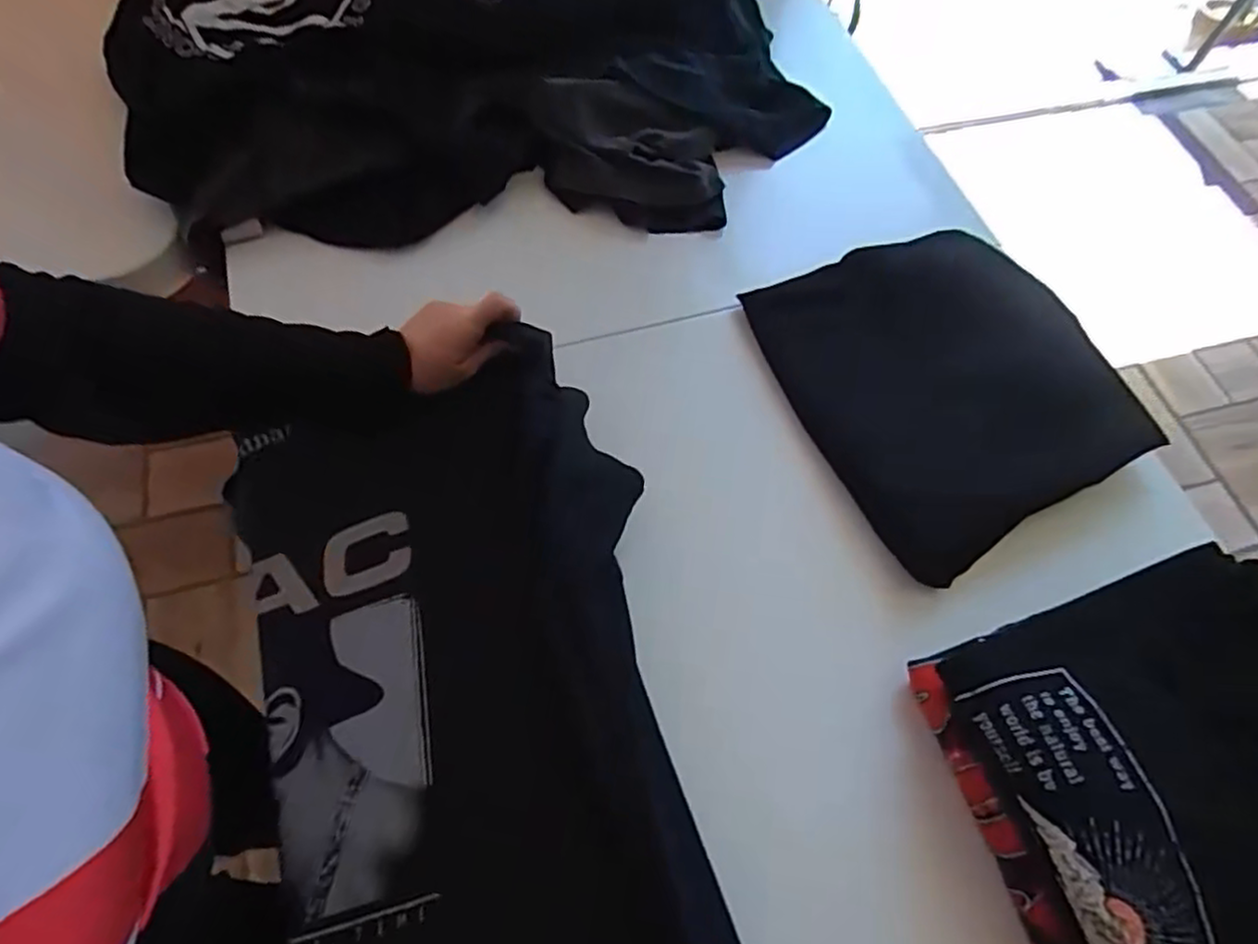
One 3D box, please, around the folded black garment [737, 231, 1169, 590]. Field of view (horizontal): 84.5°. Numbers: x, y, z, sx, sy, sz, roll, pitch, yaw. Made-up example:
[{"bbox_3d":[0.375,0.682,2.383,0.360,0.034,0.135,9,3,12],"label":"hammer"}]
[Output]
[{"bbox_3d":[0.274,-0.094,0.597,0.273,0.054,0.291,-28,72,-13],"label":"folded black garment"}]

